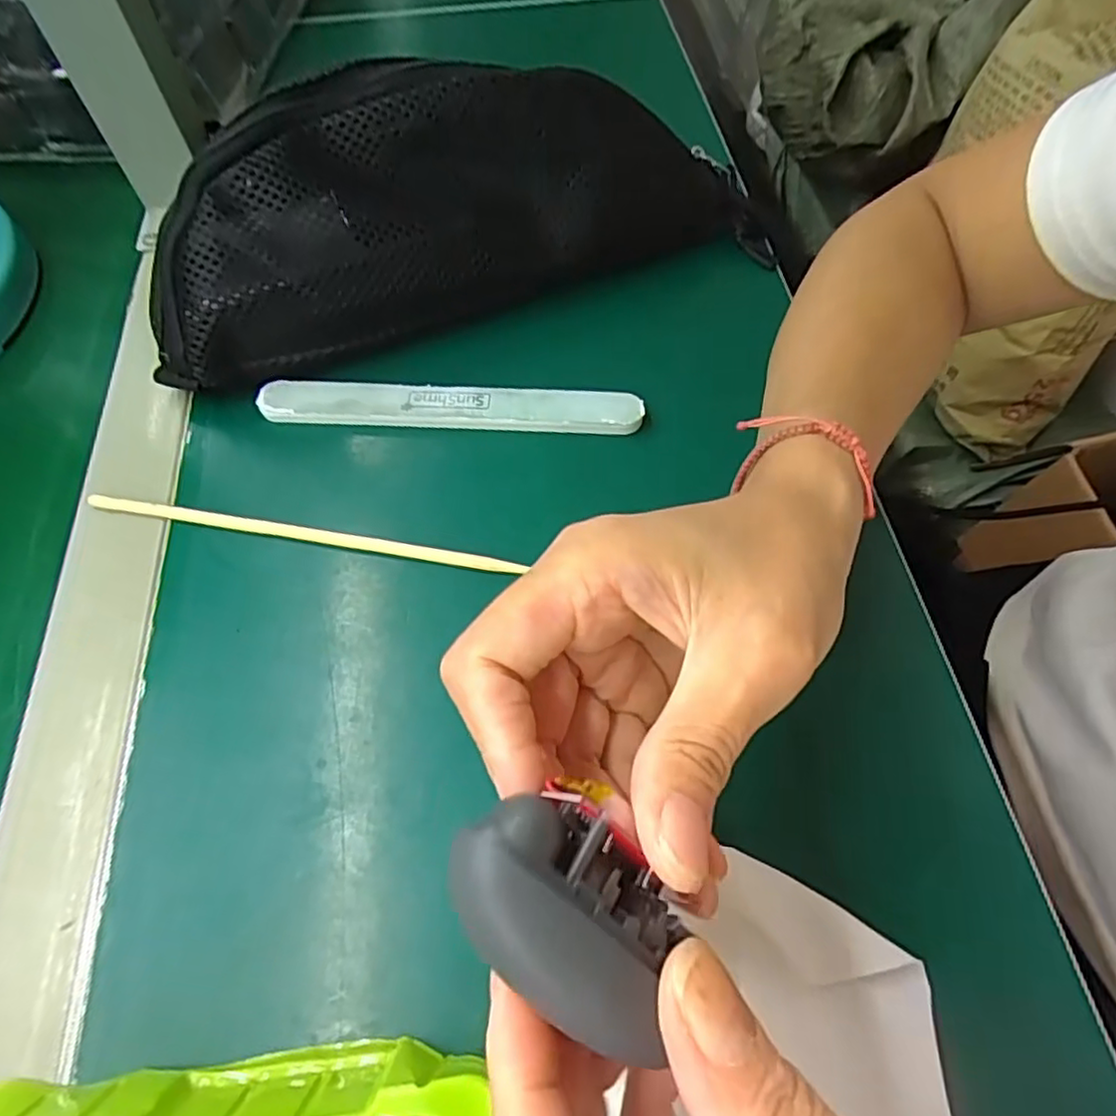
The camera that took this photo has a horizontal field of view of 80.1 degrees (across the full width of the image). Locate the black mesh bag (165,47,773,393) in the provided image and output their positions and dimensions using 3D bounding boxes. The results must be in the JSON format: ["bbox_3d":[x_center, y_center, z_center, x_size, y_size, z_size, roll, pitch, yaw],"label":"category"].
[{"bbox_3d":[-0.042,-0.165,0.306,0.298,0.081,0.074,-19,63,-9],"label":"black mesh bag"}]

